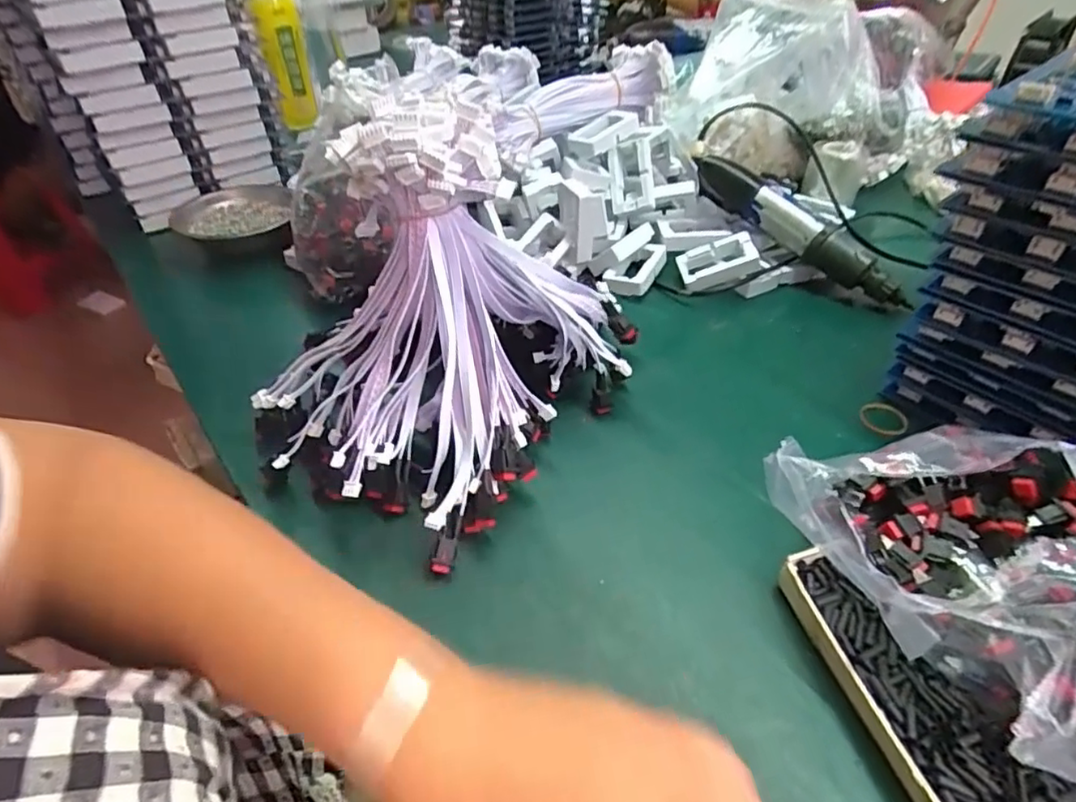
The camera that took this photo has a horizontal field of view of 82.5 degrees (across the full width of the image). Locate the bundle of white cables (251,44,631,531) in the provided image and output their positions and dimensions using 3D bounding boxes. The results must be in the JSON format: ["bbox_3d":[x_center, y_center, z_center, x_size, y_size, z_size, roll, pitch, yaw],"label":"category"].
[{"bbox_3d":[-0.061,-0.063,0.382,0.155,0.199,0.203,28,47,31],"label":"bundle of white cables"}]

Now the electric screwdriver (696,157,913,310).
[{"bbox_3d":[0.238,-0.155,0.566,0.036,0.047,0.226,-31,65,-32],"label":"electric screwdriver"}]

